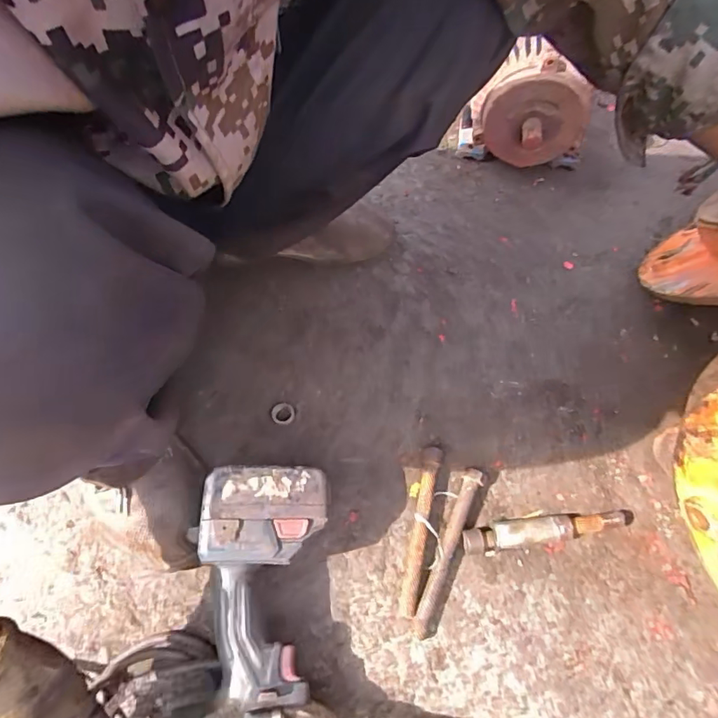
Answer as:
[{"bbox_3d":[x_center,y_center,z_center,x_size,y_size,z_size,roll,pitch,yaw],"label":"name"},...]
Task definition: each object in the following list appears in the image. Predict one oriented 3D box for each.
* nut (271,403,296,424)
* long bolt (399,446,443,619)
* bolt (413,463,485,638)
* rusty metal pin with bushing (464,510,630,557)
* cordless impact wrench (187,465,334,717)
[{"bbox_3d":[-0.086,0.062,0.571,0.026,0.012,0.028,13,65,5],"label":"nut"},{"bbox_3d":[0.062,0.171,0.512,0.019,0.019,0.168,13,65,5],"label":"long bolt"},{"bbox_3d":[0.090,0.189,0.499,0.022,0.021,0.166,20,65,9],"label":"bolt"},{"bbox_3d":[0.194,0.171,0.506,0.180,0.028,0.026,-9,65,-5],"label":"rusty metal pin with bushing"},{"bbox_3d":[-0.050,0.220,0.446,0.226,0.087,0.238,-8,65,-5],"label":"cordless impact wrench"}]

